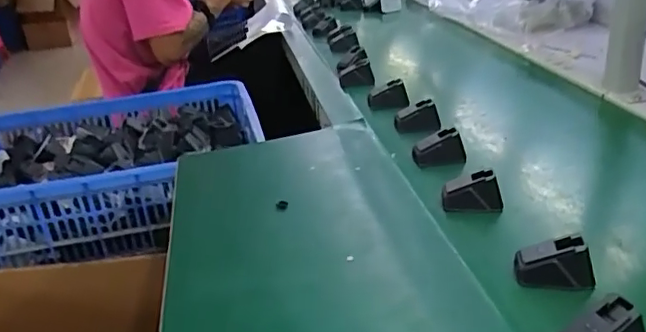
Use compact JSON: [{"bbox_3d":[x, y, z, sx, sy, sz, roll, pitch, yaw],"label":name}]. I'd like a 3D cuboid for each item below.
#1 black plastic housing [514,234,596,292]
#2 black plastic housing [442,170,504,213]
[{"bbox_3d":[0.214,0.089,0.524,0.066,0.045,0.027,3,28,18],"label":"black plastic housing"},{"bbox_3d":[0.171,0.031,0.650,0.065,0.042,0.035,2,27,15],"label":"black plastic housing"}]

